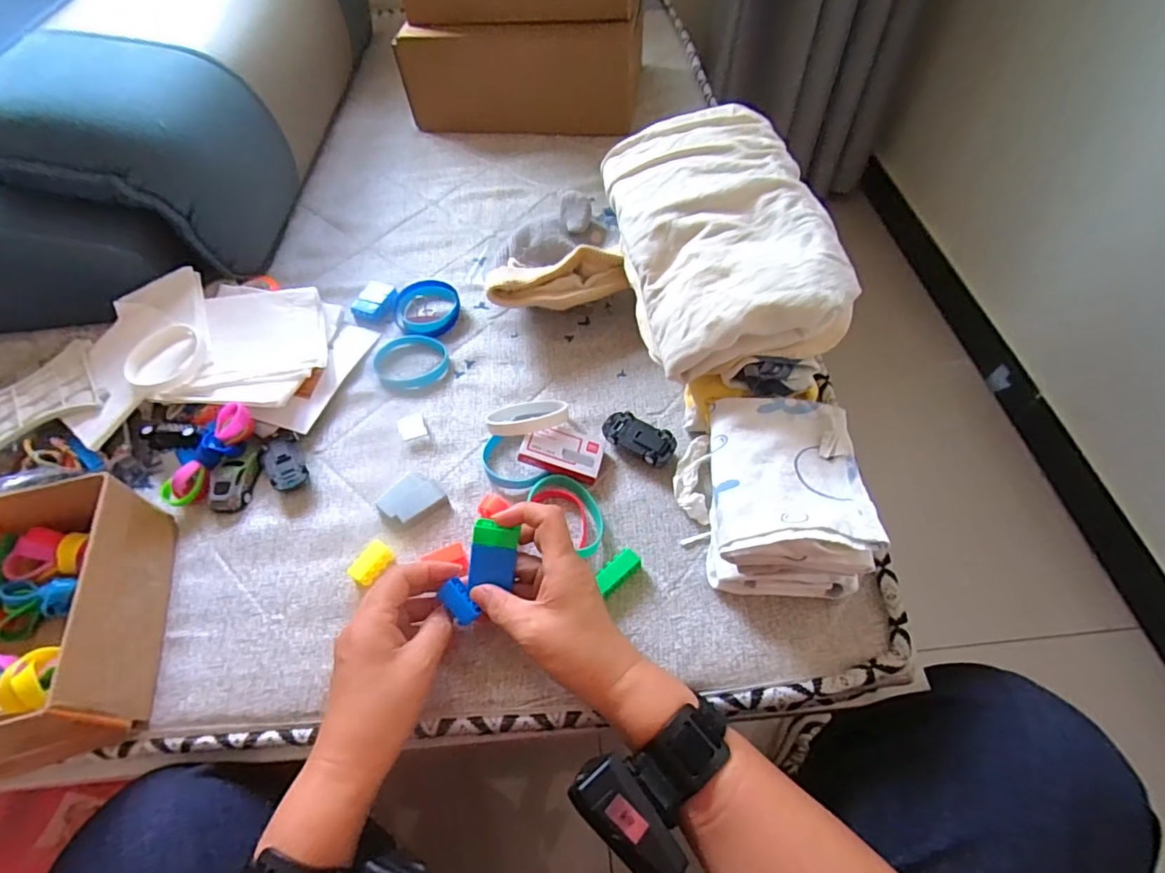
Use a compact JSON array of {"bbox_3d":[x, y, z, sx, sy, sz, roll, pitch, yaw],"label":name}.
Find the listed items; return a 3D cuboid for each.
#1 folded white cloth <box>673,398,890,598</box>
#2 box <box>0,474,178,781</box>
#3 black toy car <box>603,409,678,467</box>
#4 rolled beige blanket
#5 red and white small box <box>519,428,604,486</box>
[{"bbox_3d":[0.133,0.040,0.396,0.109,0.090,0.135,-2,57,2],"label":"folded white cloth"},{"bbox_3d":[-0.426,0.140,0.381,0.220,0.084,0.169,-13,57,-5],"label":"box"},{"bbox_3d":[0.049,0.002,0.471,0.065,0.025,0.032,34,66,23],"label":"black toy car"},{"bbox_3d":[0.103,-0.175,0.444,0.140,0.063,0.261,-9,57,-2],"label":"rolled beige blanket"},{"bbox_3d":[-0.018,0.014,0.462,0.067,0.011,0.038,15,63,-6],"label":"red and white small box"}]

